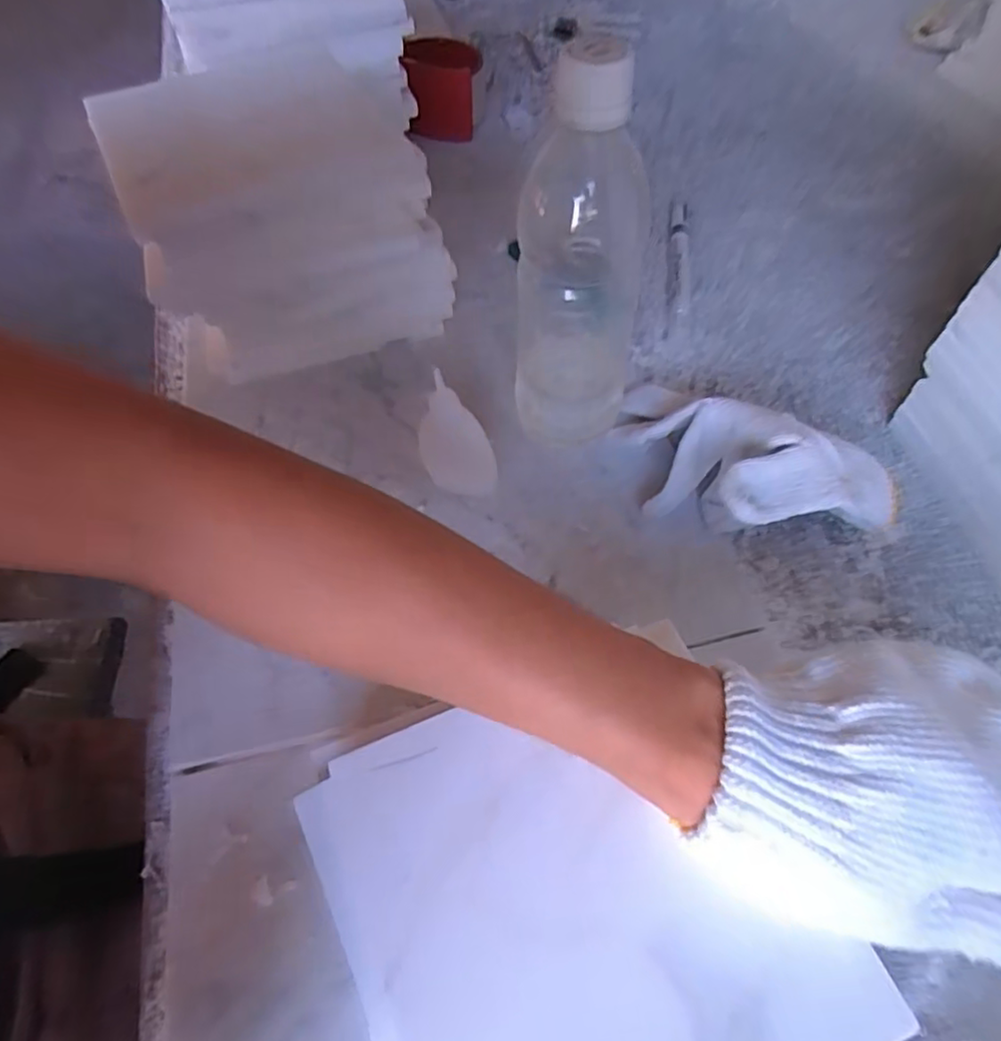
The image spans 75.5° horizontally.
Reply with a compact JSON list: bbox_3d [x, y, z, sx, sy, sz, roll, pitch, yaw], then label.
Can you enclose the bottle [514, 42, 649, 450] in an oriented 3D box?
[{"bbox_3d":[0.041,-0.120,0.336,0.065,0.212,0.055,6,57,4],"label":"bottle"}]

